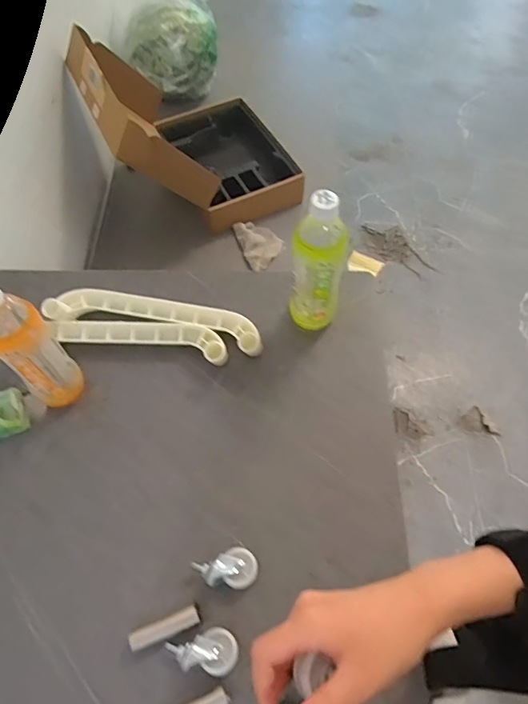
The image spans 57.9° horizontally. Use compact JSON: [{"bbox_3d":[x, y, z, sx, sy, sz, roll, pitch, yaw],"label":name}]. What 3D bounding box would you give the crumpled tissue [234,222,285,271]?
[{"bbox_3d":[-0.003,-0.255,1.131,0.095,0.032,0.147,-17,61,-7],"label":"crumpled tissue"}]

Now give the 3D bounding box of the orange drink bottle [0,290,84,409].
[{"bbox_3d":[-0.273,-0.007,0.551,0.060,0.213,0.072,-40,66,-20],"label":"orange drink bottle"}]

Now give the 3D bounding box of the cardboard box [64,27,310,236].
[{"bbox_3d":[-0.172,-0.529,1.114,0.412,0.365,0.411,-25,62,-11],"label":"cardboard box"}]

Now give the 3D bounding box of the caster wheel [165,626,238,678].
[{"bbox_3d":[-0.060,0.306,0.481,0.067,0.021,0.041,-12,60,-6],"label":"caster wheel"}]

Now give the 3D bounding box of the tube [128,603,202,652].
[{"bbox_3d":[-0.102,0.287,0.495,0.073,0.018,0.020,-22,62,-11],"label":"tube"}]

